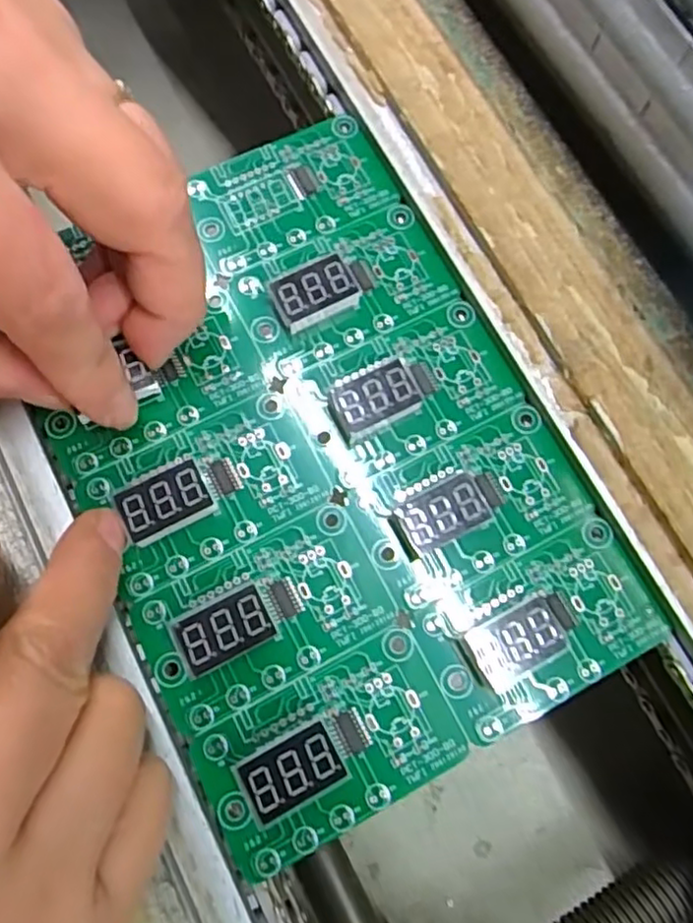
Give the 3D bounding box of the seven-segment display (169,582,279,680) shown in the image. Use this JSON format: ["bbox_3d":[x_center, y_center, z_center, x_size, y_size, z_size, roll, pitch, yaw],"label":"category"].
[{"bbox_3d":[-0.030,0.042,0.165,0.023,0.007,0.014,-25,78,-9],"label":"seven-segment display"}]

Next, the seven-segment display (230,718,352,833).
[{"bbox_3d":[-0.013,0.074,0.157,0.024,0.007,0.016,-26,78,-9],"label":"seven-segment display"}]

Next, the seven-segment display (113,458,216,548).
[{"bbox_3d":[-0.047,0.011,0.172,0.023,0.008,0.014,-25,77,-6],"label":"seven-segment display"}]

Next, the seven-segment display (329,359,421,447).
[{"bbox_3d":[0.008,-0.016,0.181,0.023,0.006,0.015,-25,78,-9],"label":"seven-segment display"}]

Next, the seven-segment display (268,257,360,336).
[{"bbox_3d":[-0.009,-0.048,0.189,0.023,0.008,0.015,-26,78,-9],"label":"seven-segment display"}]

